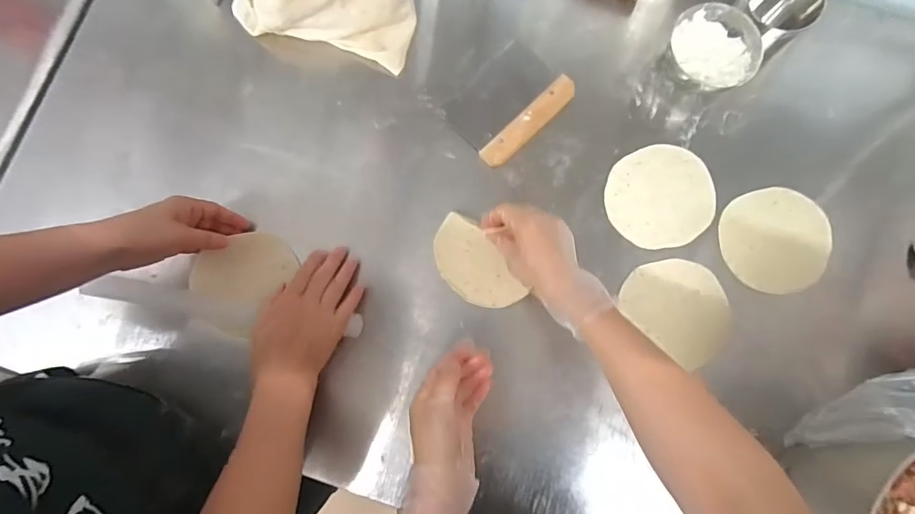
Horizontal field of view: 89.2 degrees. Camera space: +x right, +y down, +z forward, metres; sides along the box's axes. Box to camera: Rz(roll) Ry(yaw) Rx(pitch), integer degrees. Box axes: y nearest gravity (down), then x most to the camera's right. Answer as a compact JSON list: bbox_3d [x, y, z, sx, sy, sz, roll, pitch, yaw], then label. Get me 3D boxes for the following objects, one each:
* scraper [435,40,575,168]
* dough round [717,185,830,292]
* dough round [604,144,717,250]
[{"bbox_3d":[0.064,-0.200,0.589,0.147,0.015,0.110,-41,84,-6],"label":"scraper"},{"bbox_3d":[0.392,-0.022,0.565,0.129,0.010,0.124,0,81,0],"label":"dough round"},{"bbox_3d":[0.254,-0.076,0.582,0.132,0.004,0.125,0,81,0],"label":"dough round"}]

